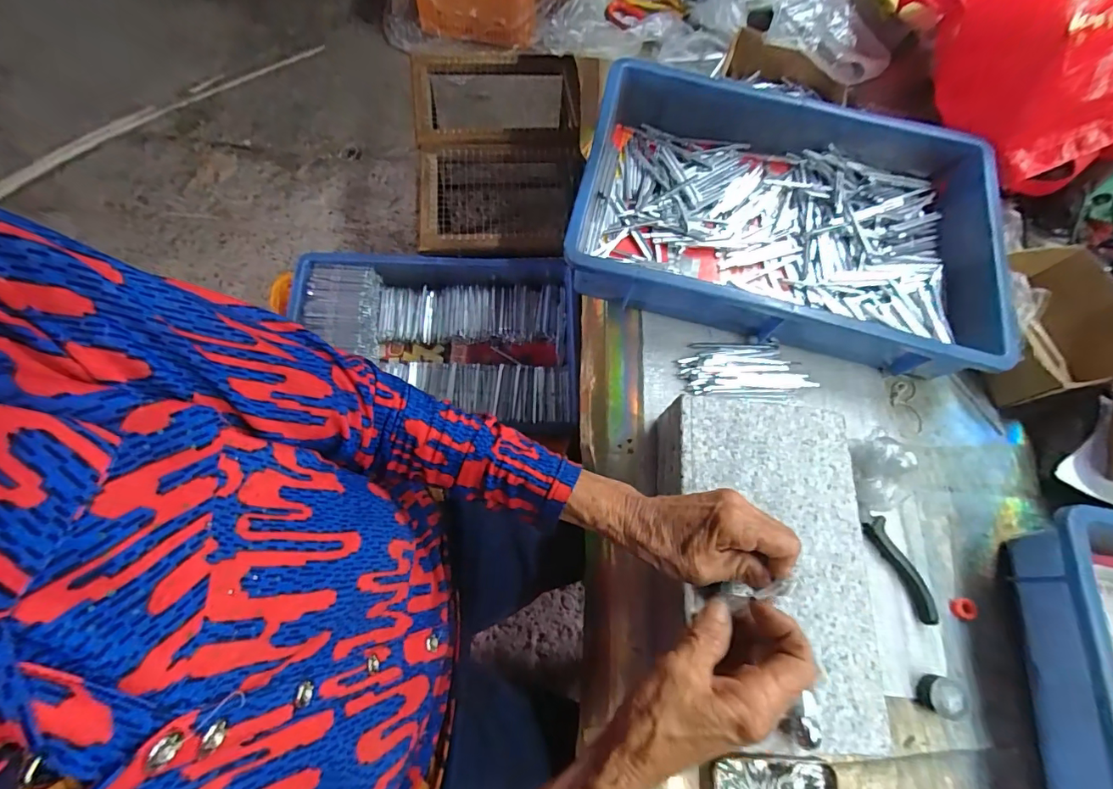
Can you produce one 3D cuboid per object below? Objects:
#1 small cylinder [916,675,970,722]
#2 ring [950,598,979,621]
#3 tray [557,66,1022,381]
[{"bbox_3d":[0.320,0.249,0.393,0.034,0.019,0.028,19,71,4],"label":"small cylinder"},{"bbox_3d":[0.365,0.192,0.428,0.019,0.012,0.018,1,70,-2],"label":"ring"},{"bbox_3d":[0.249,-0.200,0.515,0.436,0.073,0.301,12,70,2],"label":"tray"}]

